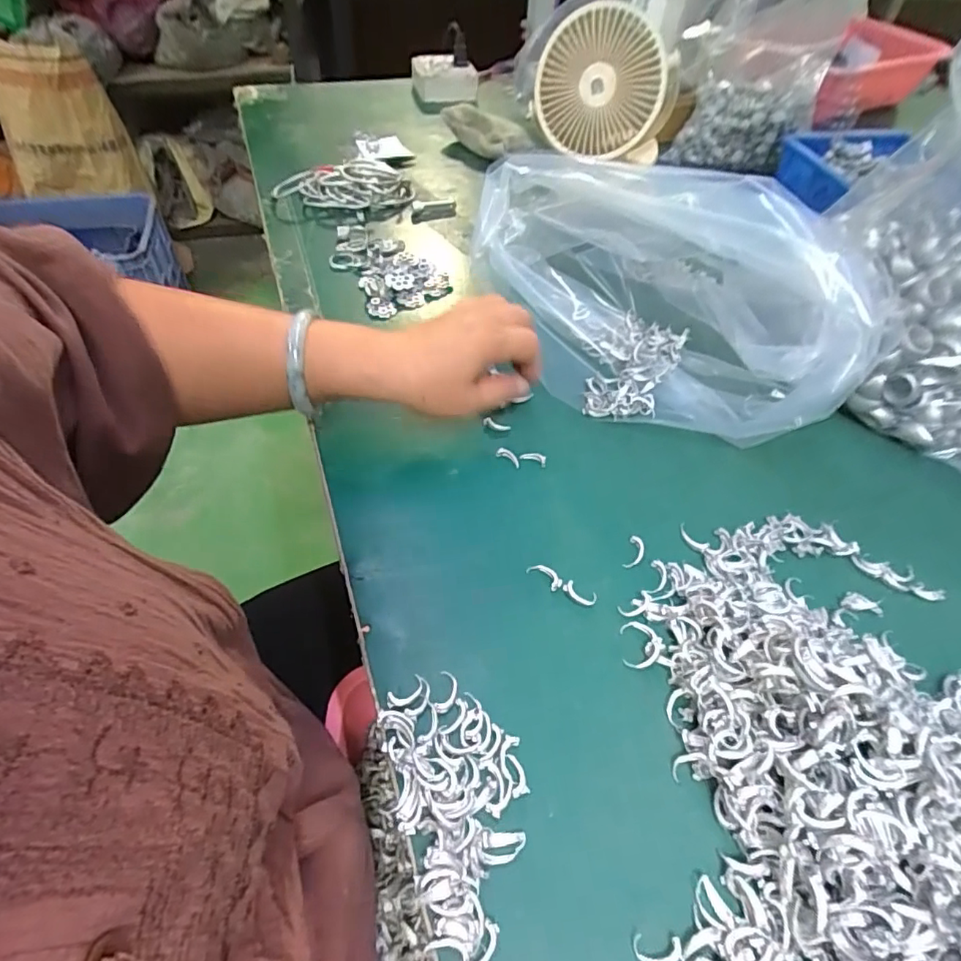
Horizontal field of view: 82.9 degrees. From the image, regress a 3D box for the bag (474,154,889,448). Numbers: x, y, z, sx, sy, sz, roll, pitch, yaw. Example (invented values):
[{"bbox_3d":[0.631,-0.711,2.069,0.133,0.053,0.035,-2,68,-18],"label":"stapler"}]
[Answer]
[{"bbox_3d":[0.138,-0.177,0.444,0.286,0.150,0.225,16,52,9],"label":"bag"}]

